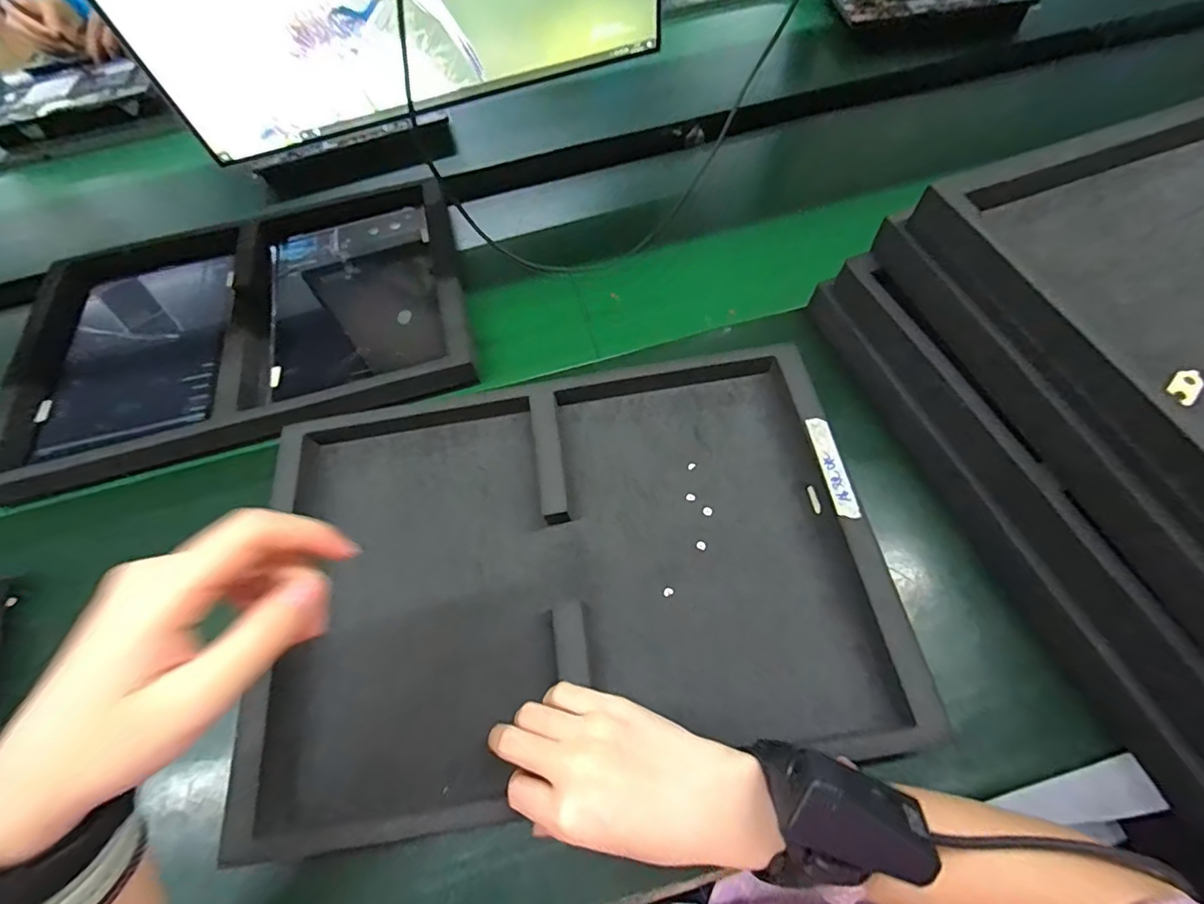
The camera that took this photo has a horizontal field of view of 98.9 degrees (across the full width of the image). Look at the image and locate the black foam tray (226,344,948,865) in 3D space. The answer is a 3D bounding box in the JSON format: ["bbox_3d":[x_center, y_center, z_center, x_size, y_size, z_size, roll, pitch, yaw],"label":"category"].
[{"bbox_3d":[-0.029,0.077,0.374,0.414,0.053,0.293,-8,59,-3],"label":"black foam tray"}]

